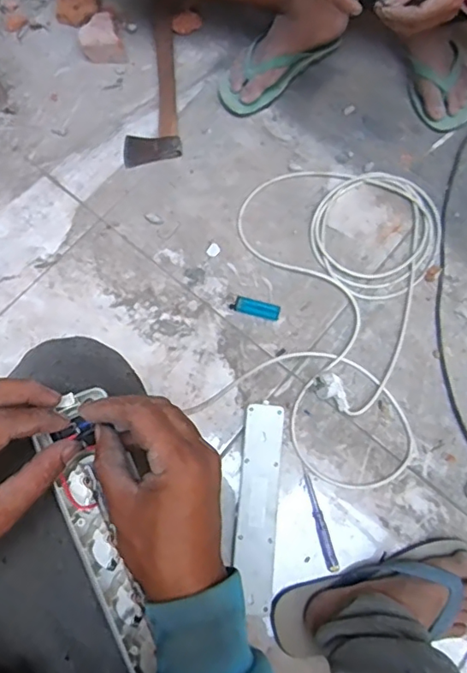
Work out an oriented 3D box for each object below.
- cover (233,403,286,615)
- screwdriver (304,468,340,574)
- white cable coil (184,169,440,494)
[{"bbox_3d":[0.035,0.224,0.713,0.055,0.022,0.259,5,73,1],"label":"cover"},{"bbox_3d":[0.114,0.248,0.709,0.017,0.013,0.130,-16,74,-5],"label":"screwdriver"},{"bbox_3d":[0.139,-0.048,0.796,0.310,0.025,0.505,13,73,3],"label":"white cable coil"}]

